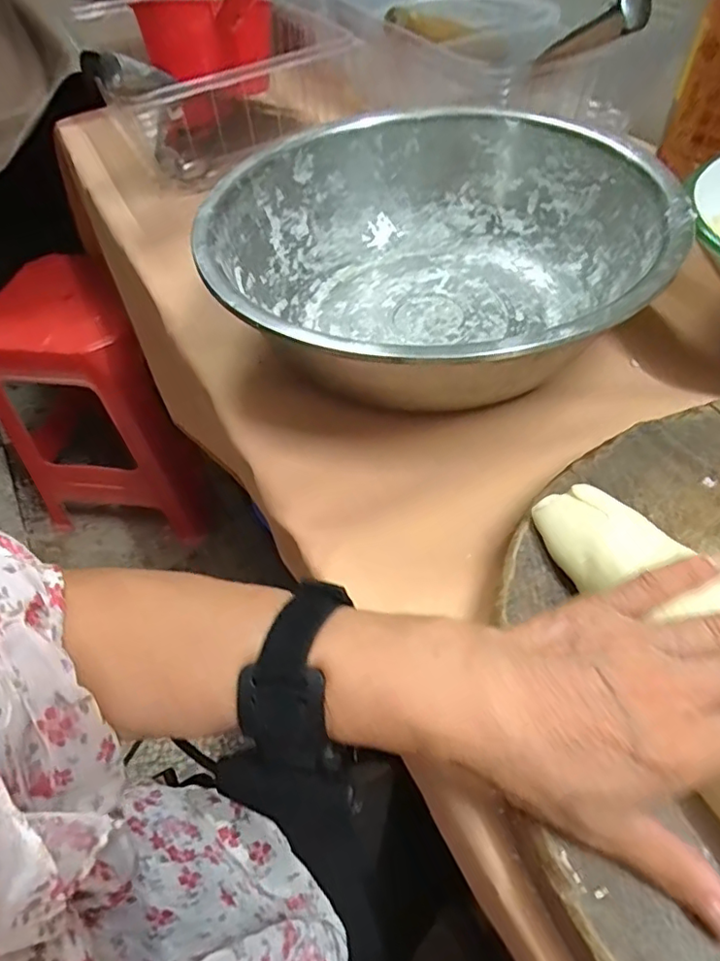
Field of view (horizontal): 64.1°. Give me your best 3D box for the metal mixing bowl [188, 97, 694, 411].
[{"bbox_3d":[0.056,-0.167,0.451,0.323,0.104,0.327,-2,52,3],"label":"metal mixing bowl"}]

